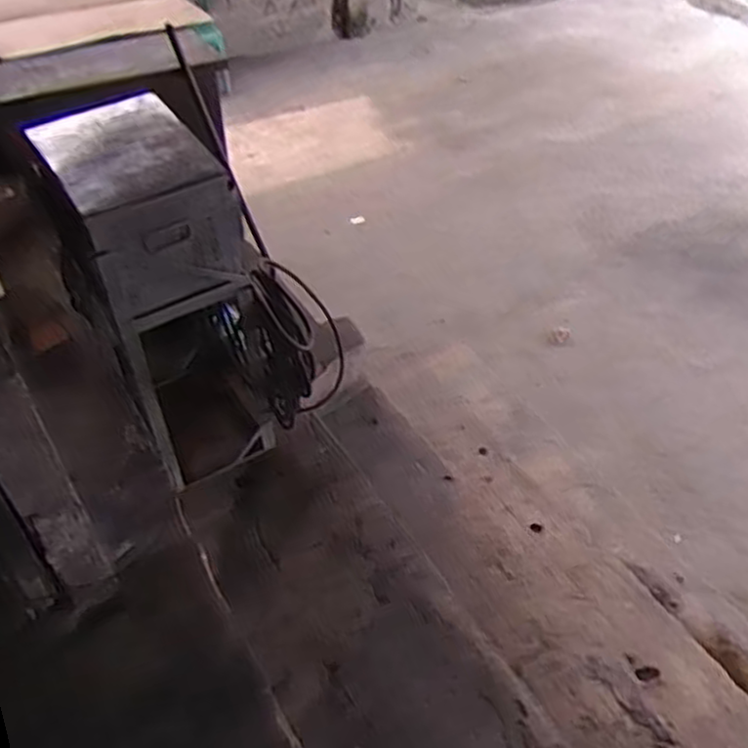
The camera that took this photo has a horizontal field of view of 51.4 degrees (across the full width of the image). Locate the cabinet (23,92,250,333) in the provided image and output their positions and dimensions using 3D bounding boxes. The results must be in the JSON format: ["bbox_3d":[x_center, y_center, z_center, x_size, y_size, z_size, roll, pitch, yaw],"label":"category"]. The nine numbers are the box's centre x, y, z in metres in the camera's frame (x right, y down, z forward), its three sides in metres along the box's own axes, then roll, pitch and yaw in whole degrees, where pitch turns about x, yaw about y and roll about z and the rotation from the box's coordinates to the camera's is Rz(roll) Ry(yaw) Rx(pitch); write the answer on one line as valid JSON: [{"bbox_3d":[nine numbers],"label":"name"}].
[{"bbox_3d":[-0.474,-0.343,1.620,0.281,0.316,0.334,-25,51,-23],"label":"cabinet"}]

